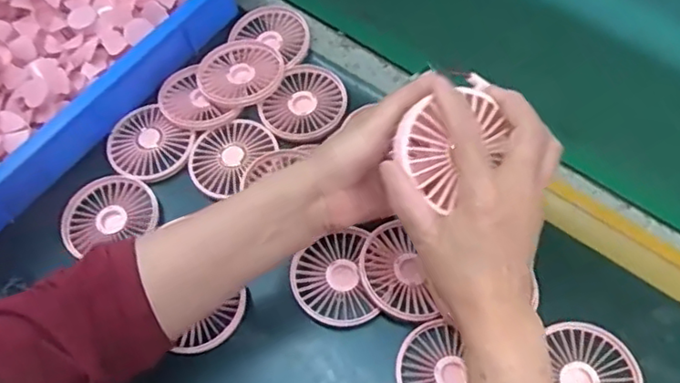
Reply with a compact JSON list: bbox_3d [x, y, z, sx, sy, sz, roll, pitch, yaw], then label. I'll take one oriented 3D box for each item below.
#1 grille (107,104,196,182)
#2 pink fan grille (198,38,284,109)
[{"bbox_3d":[-0.193,-0.046,0.605,0.081,0.016,0.071,34,68,20],"label":"grille"},{"bbox_3d":[-0.102,-0.123,0.621,0.085,0.021,0.091,-2,61,3],"label":"pink fan grille"}]

